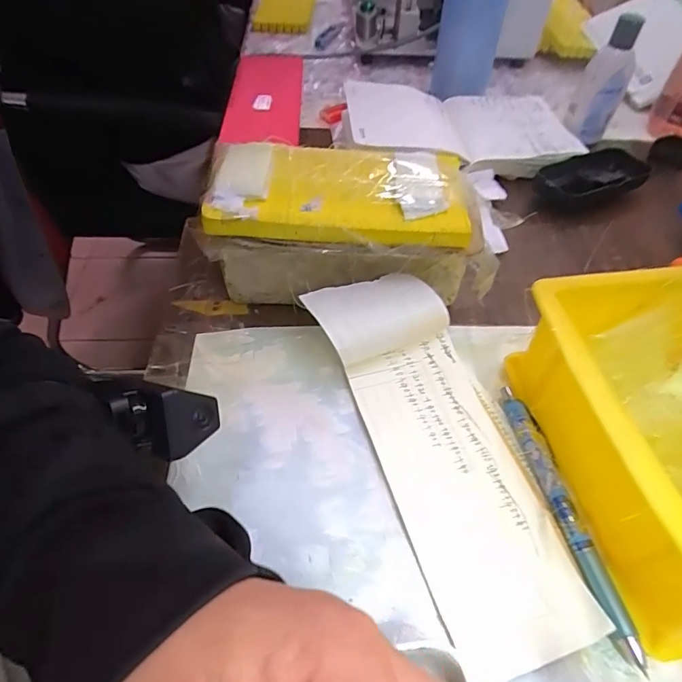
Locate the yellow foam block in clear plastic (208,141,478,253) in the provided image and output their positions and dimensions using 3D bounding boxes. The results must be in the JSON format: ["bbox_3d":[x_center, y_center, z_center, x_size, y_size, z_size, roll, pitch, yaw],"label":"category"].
[{"bbox_3d":[-0.001,-0.090,0.286,0.148,0.023,0.067,4,50,0],"label":"yellow foam block in clear plastic"}]

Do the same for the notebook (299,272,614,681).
[{"bbox_3d":[0.057,0.050,0.259,0.080,0.040,0.212,-17,53,-13],"label":"notebook"}]

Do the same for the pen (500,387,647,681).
[{"bbox_3d":[0.117,0.085,0.251,0.017,0.009,0.142,-9,52,-7],"label":"pen"}]

